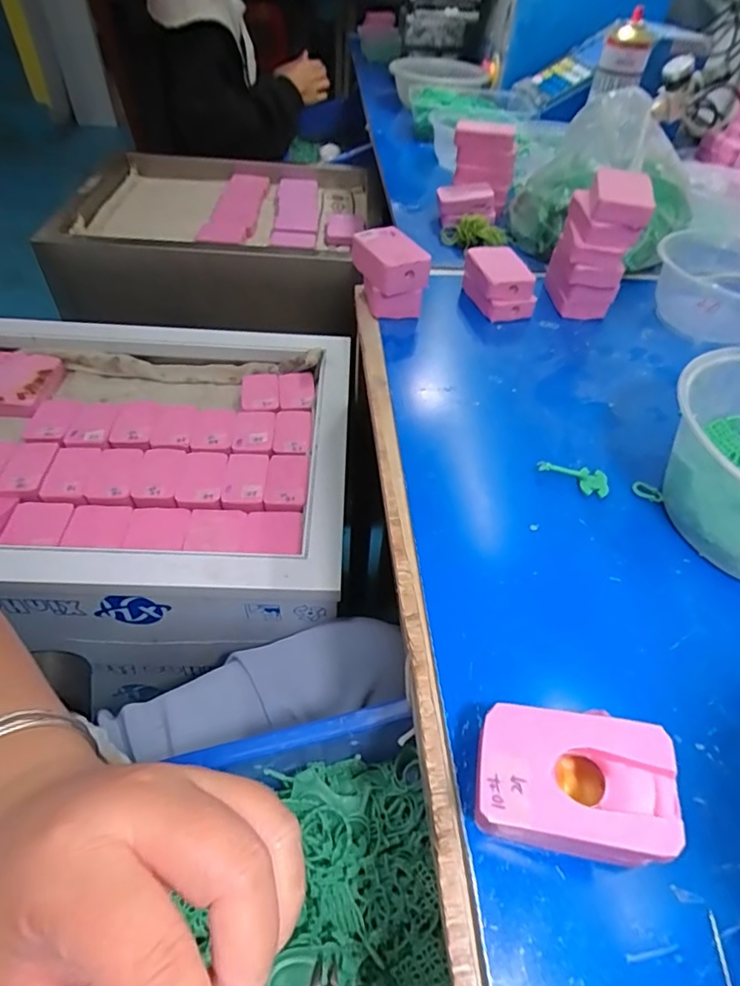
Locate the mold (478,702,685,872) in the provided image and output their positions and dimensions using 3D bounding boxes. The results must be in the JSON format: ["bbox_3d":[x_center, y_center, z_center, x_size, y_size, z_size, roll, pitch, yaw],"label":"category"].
[{"bbox_3d":[0.078,0.119,0.216,0.068,0.047,0.051,12,48,6],"label":"mold"}]

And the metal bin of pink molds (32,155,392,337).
[{"bbox_3d":[-0.253,-0.440,0.937,0.488,0.162,0.385,2,48,-3],"label":"metal bin of pink molds"}]

